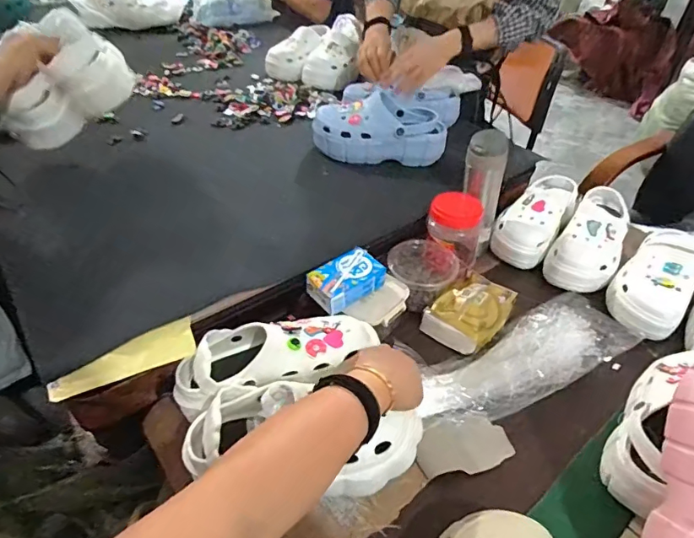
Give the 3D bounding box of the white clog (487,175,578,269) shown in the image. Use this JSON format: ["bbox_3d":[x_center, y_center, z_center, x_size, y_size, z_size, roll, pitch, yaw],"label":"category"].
[{"bbox_3d":[0.370,-0.104,0.924,0.104,0.097,0.219,30,48,27],"label":"white clog"}]

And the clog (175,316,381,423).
[{"bbox_3d":[-0.092,0.114,0.634,0.260,0.081,0.099,-10,44,-15],"label":"clog"}]

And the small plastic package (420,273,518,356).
[{"bbox_3d":[0.194,0.068,0.758,0.102,0.054,0.135,32,49,28],"label":"small plastic package"}]

